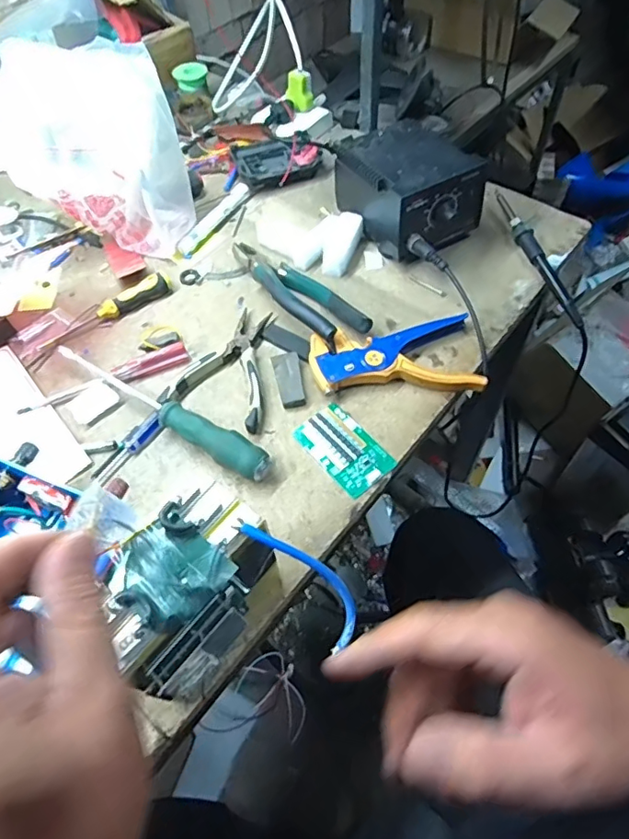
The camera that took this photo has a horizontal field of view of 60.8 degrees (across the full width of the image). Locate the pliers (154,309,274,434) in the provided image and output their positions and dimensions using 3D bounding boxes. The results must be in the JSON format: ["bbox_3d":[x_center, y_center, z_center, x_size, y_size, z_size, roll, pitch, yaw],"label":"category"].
[{"bbox_3d":[-0.083,-0.060,0.549,0.100,0.014,0.142,14,61,11],"label":"pliers"}]

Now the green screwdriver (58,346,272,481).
[{"bbox_3d":[-0.153,-0.010,0.515,0.258,0.029,0.030,27,64,17],"label":"green screwdriver"}]

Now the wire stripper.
[{"bbox_3d":[0.079,-0.059,0.535,0.162,0.024,0.083,-6,59,-1],"label":"wire stripper"}]

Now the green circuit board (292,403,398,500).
[{"bbox_3d":[0.028,0.026,0.499,0.054,0.005,0.090,-36,64,-17],"label":"green circuit board"}]

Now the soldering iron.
[{"bbox_3d":[0.250,-0.185,0.605,0.017,0.020,0.203,-12,60,-5],"label":"soldering iron"}]

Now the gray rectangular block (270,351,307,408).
[{"bbox_3d":[-0.024,-0.040,0.537,0.027,0.009,0.061,-14,60,-5],"label":"gray rectangular block"}]

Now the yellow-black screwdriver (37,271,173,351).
[{"bbox_3d":[-0.232,-0.124,0.597,0.158,0.022,0.024,-32,63,-15],"label":"yellow-black screwdriver"}]

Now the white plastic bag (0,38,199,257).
[{"bbox_3d":[-0.240,-0.293,0.600,0.174,0.192,0.099,3,60,5],"label":"white plastic bag"}]

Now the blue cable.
[{"bbox_3d":[-0.005,0.096,0.332,0.031,0.006,0.103,-36,101,2],"label":"blue cable"}]

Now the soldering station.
[{"bbox_3d":[0.107,-0.272,0.620,0.116,0.087,0.152,-32,63,-15],"label":"soldering station"}]

